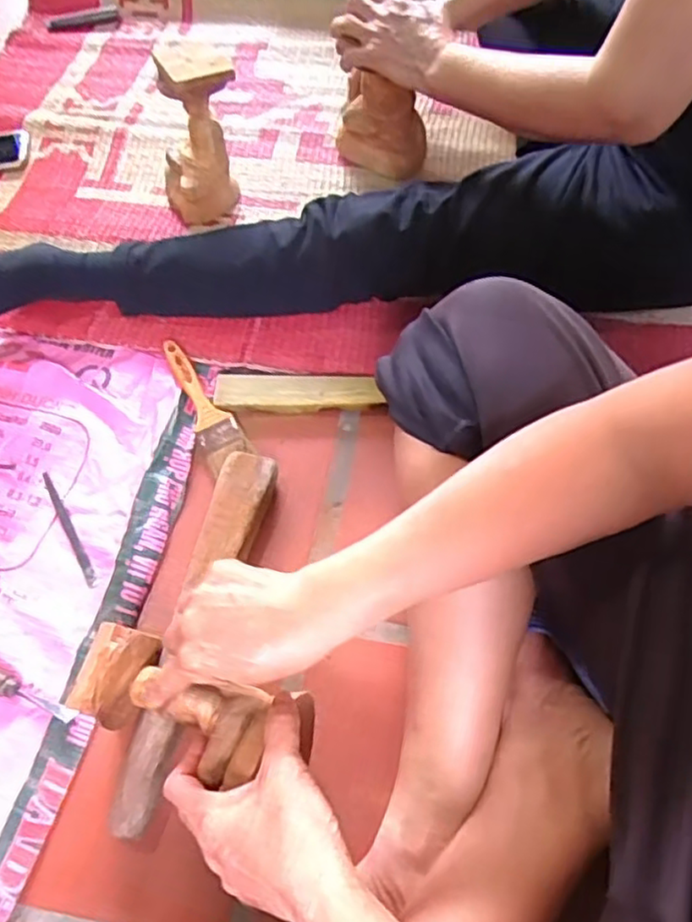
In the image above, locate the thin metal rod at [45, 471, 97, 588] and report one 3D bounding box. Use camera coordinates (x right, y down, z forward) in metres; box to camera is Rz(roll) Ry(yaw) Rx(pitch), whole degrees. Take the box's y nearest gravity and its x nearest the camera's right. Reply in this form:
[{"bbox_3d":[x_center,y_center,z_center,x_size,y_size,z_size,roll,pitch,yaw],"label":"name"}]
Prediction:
[{"bbox_3d":[-0.274,0.066,0.659,0.010,0.004,0.136,-29,64,-13],"label":"thin metal rod"}]

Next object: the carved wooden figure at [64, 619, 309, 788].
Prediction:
[{"bbox_3d":[-0.118,0.183,0.504,0.175,0.060,0.073,12,62,25],"label":"carved wooden figure"}]

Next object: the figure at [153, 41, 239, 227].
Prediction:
[{"bbox_3d":[-0.176,-0.382,0.800,0.107,0.176,0.095,-16,62,-6],"label":"figure"}]

